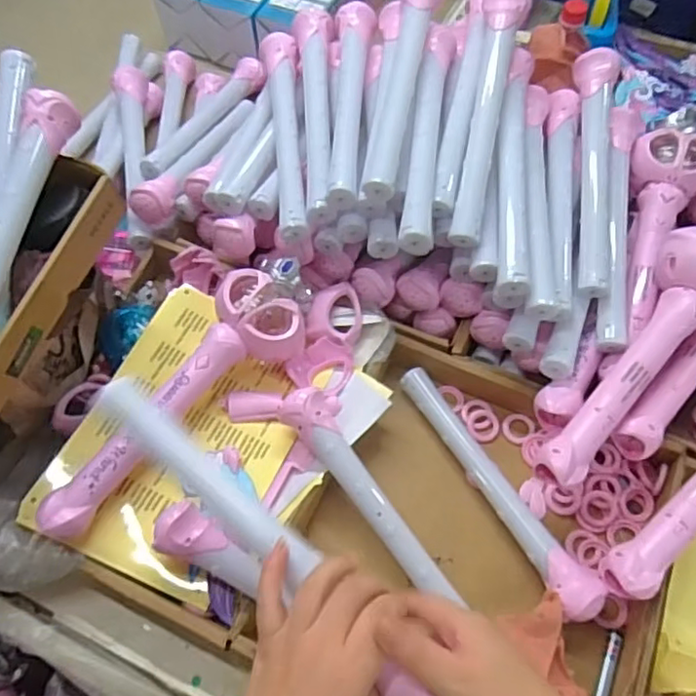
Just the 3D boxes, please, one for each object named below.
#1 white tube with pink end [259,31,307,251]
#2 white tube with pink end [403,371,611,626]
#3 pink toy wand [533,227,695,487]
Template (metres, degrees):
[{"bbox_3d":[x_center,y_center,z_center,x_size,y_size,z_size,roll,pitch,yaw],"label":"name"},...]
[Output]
[{"bbox_3d":[-0.074,-0.264,0.757,0.044,0.054,0.303,-7,60,-1],"label":"white tube with pink end"},{"bbox_3d":[0.154,0.143,0.668,0.046,0.036,0.313,-28,63,-13],"label":"white tube with pink end"},{"bbox_3d":[0.304,-0.001,0.640,0.103,0.070,0.328,39,69,22],"label":"pink toy wand"}]

